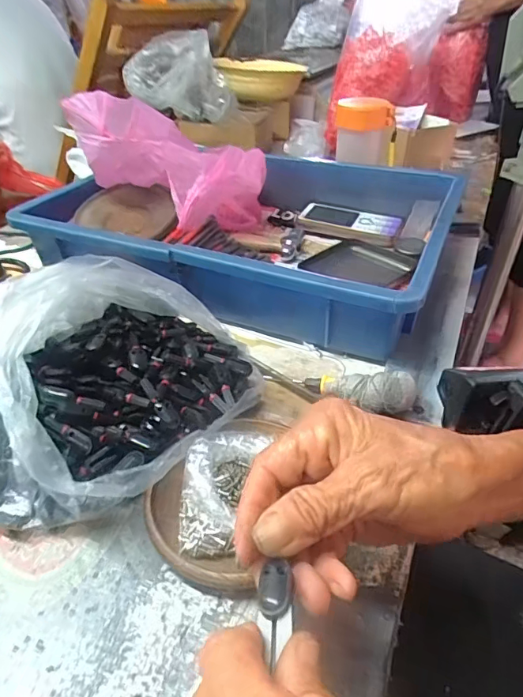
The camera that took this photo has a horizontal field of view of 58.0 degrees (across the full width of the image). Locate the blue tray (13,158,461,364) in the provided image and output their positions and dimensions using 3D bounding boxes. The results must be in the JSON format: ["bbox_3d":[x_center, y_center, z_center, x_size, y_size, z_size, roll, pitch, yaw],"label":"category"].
[{"bbox_3d":[-0.017,-0.139,0.525,0.418,0.070,0.278,16,42,20],"label":"blue tray"}]

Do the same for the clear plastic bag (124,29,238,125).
[{"bbox_3d":[-0.139,-0.450,0.798,0.175,0.122,0.133,-7,39,-6],"label":"clear plastic bag"}]

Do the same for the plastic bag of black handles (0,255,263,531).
[{"bbox_3d":[-0.120,0.016,0.334,0.207,0.090,0.207,9,40,13],"label":"plastic bag of black handles"}]

